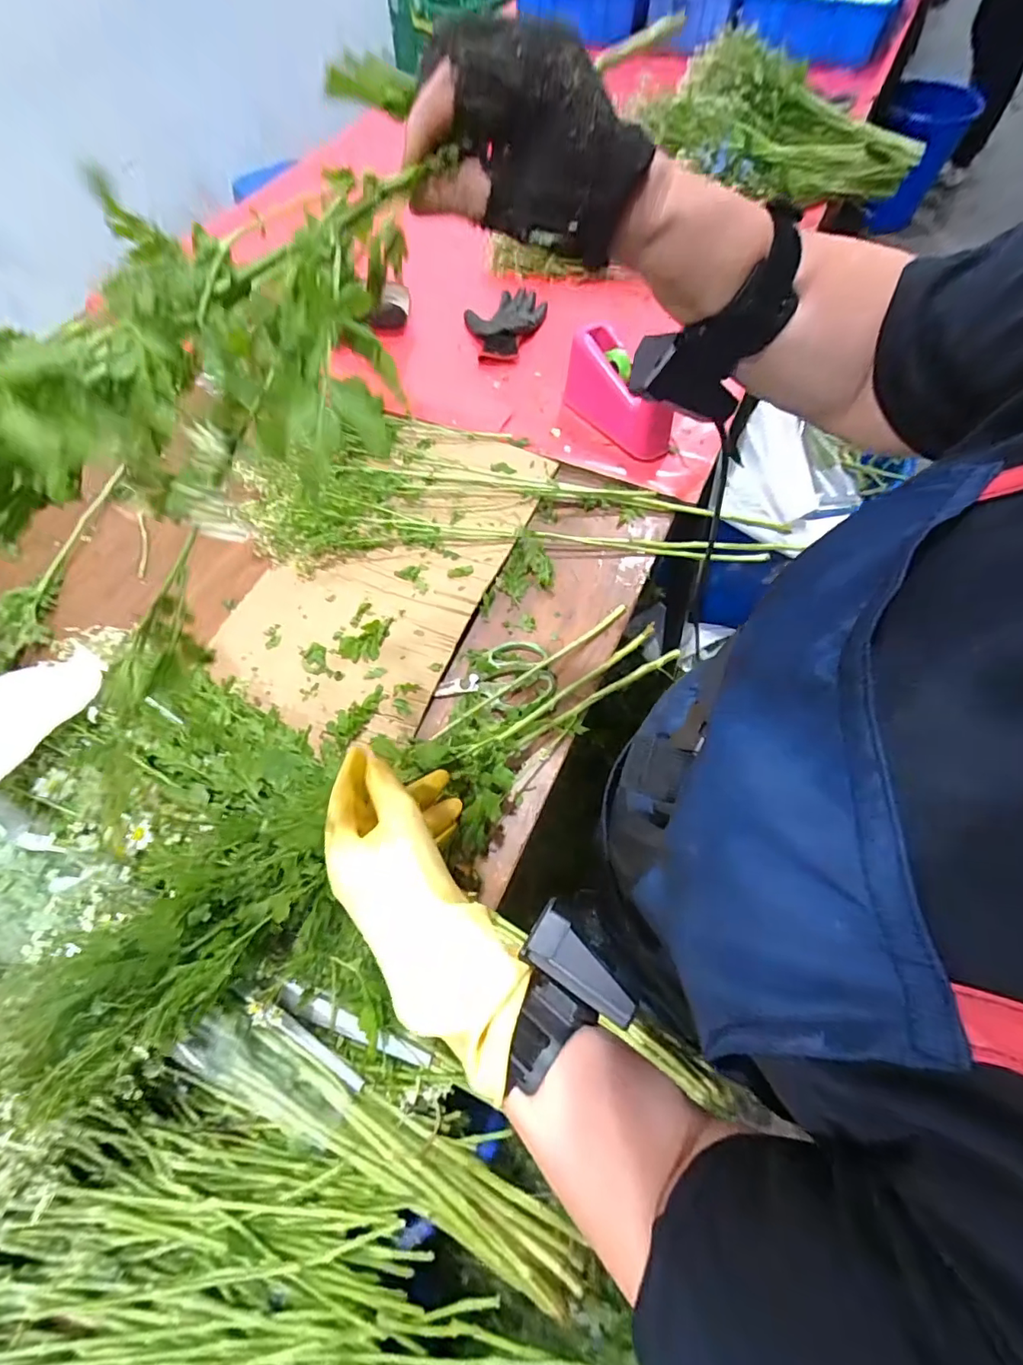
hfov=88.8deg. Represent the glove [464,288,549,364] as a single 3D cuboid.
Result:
[{"bbox_3d":[-0.005,-0.636,0.928,0.135,0.035,0.133,-16,64,-5],"label":"glove"}]

